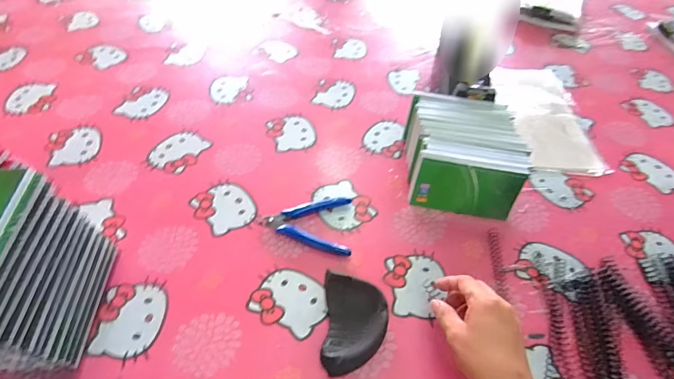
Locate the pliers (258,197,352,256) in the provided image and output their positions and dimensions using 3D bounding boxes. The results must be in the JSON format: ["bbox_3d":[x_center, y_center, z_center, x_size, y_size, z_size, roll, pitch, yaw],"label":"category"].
[{"bbox_3d":[-0.031,0.033,0.493,0.119,0.010,0.086,15,52,8],"label":"pliers"}]

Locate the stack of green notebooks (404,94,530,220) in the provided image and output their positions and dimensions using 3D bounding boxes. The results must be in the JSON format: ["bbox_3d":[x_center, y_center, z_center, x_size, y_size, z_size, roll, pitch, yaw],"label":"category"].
[{"bbox_3d":[0.172,-0.049,0.525,0.143,0.084,0.149,7,51,2],"label":"stack of green notebooks"}]

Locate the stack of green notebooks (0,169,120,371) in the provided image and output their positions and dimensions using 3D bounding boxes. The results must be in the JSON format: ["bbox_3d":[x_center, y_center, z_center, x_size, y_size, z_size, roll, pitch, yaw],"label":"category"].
[{"bbox_3d":[-0.299,0.088,0.336,0.094,0.161,0.151,0,51,-3],"label":"stack of green notebooks"}]

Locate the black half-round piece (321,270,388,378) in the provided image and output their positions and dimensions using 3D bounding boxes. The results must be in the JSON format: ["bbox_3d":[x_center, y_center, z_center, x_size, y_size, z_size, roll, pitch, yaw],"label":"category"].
[{"bbox_3d":[0.019,0.143,0.399,0.065,0.025,0.097,3,51,-1],"label":"black half-round piece"}]

